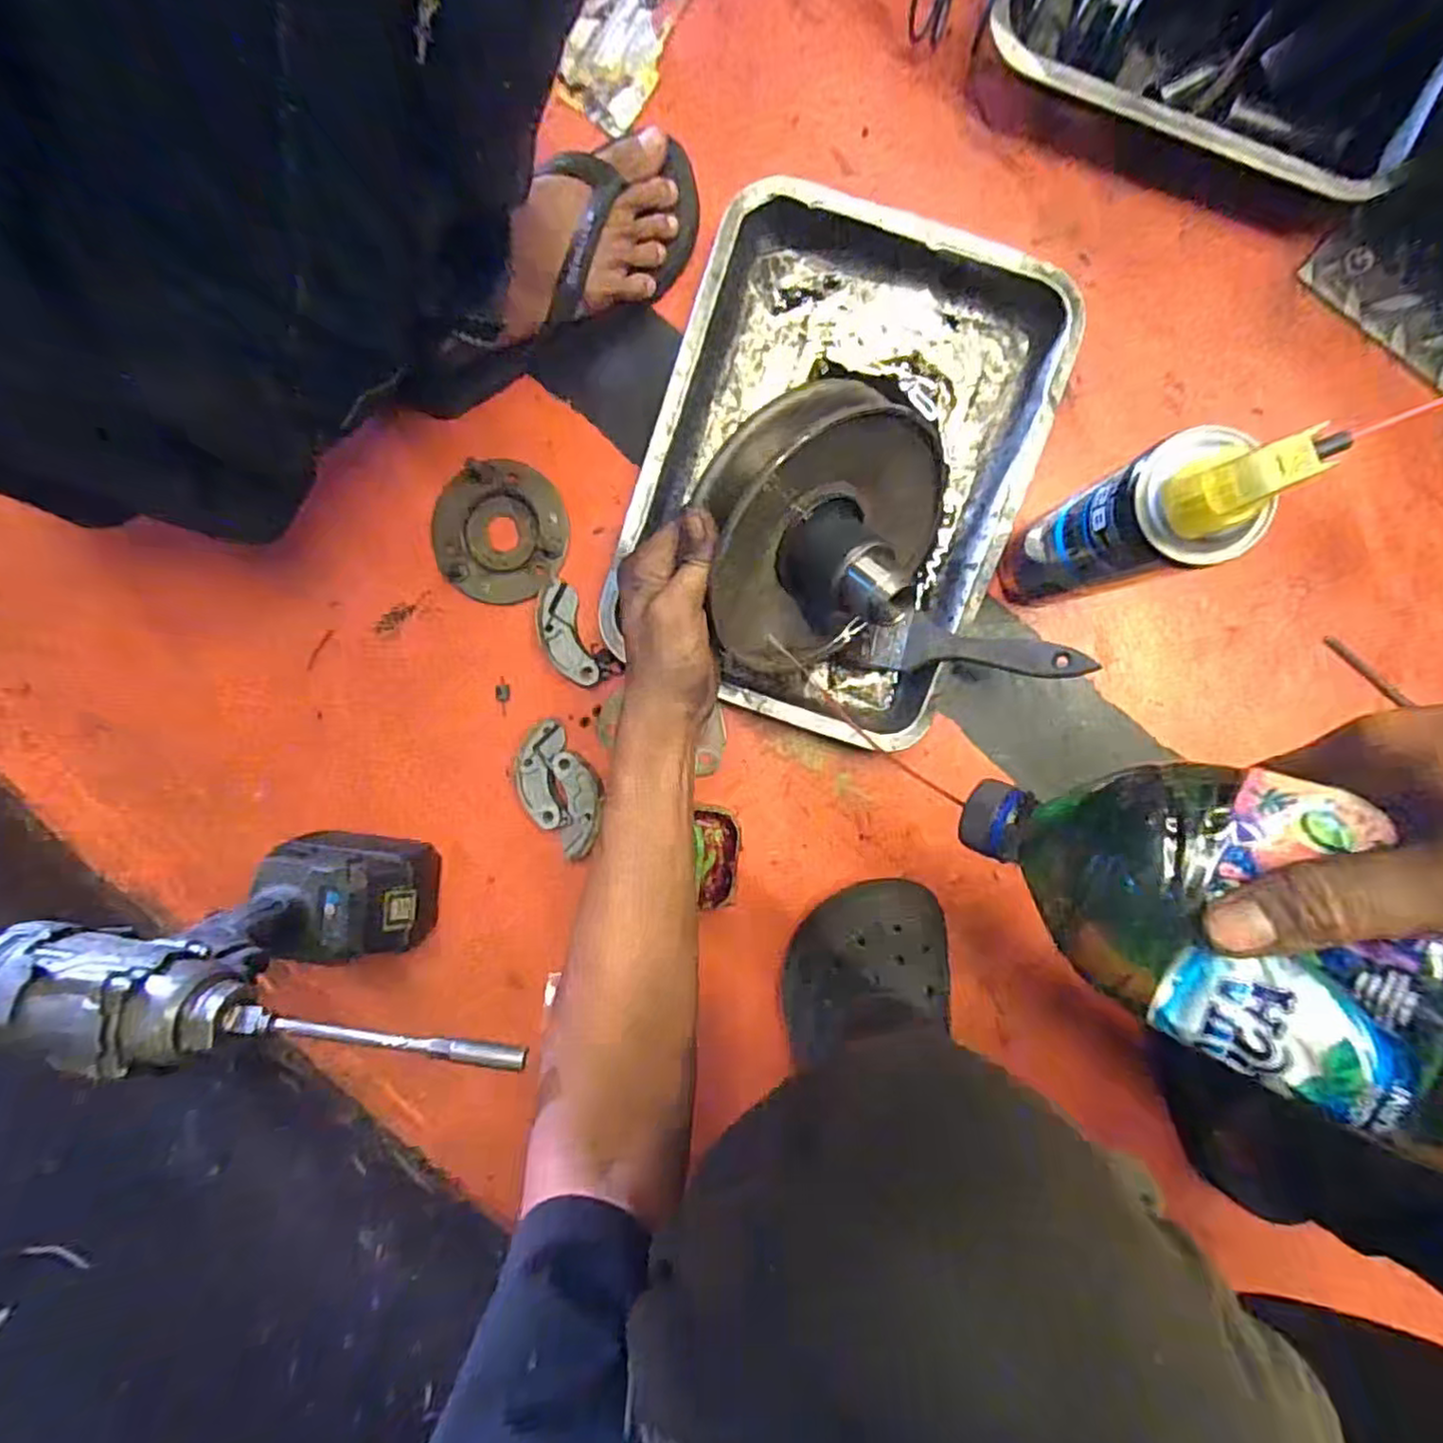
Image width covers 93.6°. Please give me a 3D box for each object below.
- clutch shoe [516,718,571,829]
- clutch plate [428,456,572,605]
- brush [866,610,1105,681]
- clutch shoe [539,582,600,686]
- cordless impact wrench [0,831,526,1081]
[{"bbox_3d":[-0.144,0.043,0.548,0.039,0.028,0.082,-6,93,5],"label":"clutch shoe"},{"bbox_3d":[-0.176,-0.149,0.533,0.105,0.011,0.105,0,93,4],"label":"clutch plate"},{"bbox_3d":[0.175,-0.048,0.464,0.140,0.018,0.038,11,97,30],"label":"brush"},{"bbox_3d":[-0.122,-0.067,0.536,0.034,0.019,0.082,-20,92,5],"label":"clutch shoe"},{"bbox_3d":[-0.237,0.151,0.441,0.248,0.250,0.074,13,94,4],"label":"cordless impact wrench"}]

